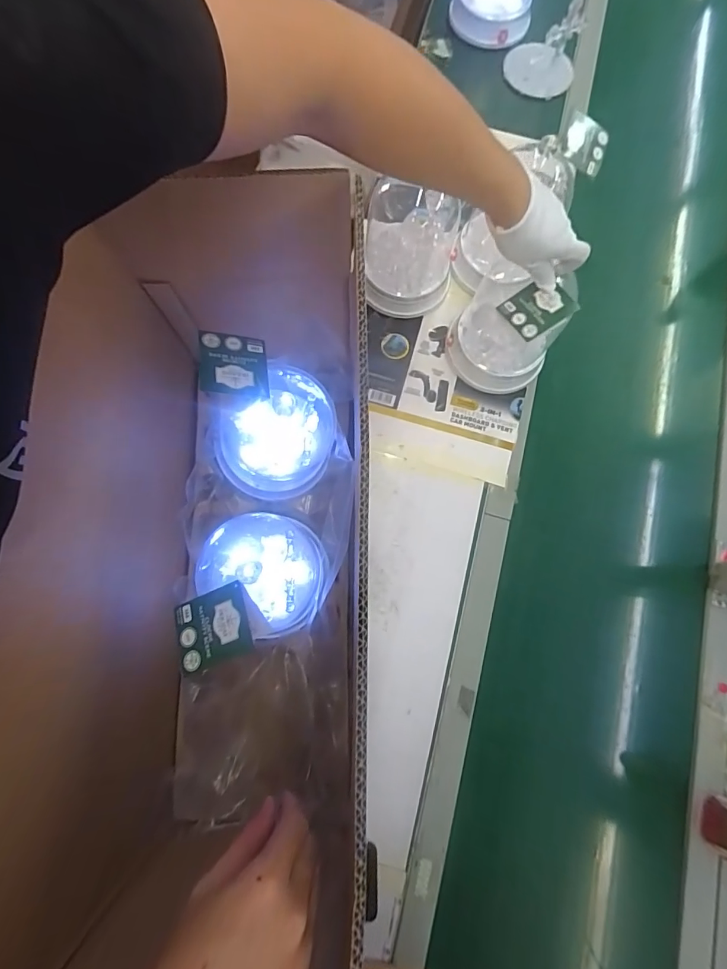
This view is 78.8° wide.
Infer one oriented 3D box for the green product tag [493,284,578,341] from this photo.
[{"bbox_3d":[0.201,-0.204,0.515,0.064,0.008,0.062,-34,70,5],"label":"green product tag"}]

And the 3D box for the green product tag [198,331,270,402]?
[{"bbox_3d":[-0.125,-0.115,0.429,0.063,0.009,0.068,1,68,-23],"label":"green product tag"}]

